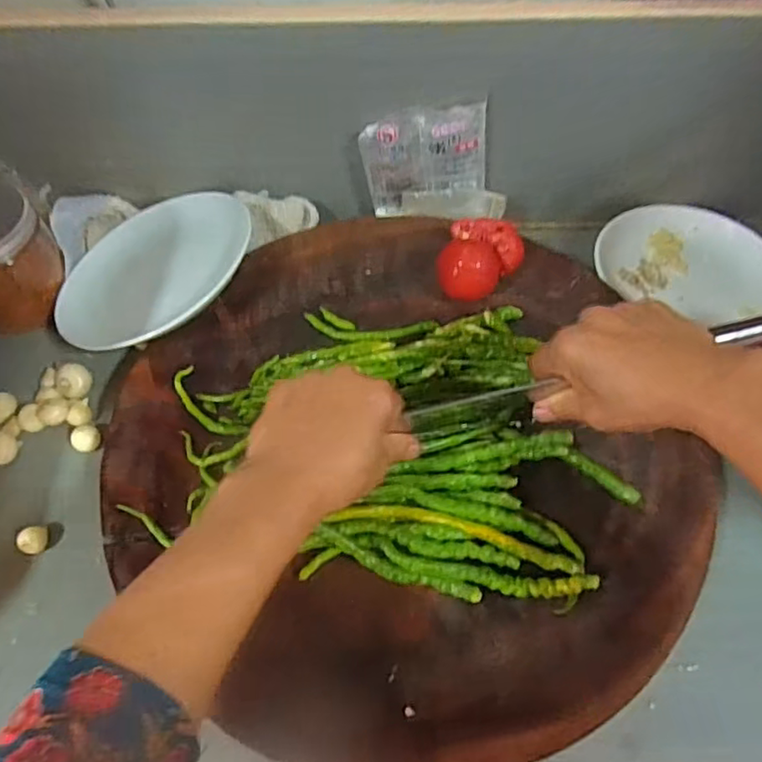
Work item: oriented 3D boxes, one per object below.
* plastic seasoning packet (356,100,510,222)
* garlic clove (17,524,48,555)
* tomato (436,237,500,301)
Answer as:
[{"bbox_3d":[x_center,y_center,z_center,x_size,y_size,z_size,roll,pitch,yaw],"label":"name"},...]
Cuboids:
[{"bbox_3d":[0.046,-0.183,0.528,0.120,0.100,0.022,-2,59,-1],"label":"plastic seasoning packet"},{"bbox_3d":[-0.252,0.115,0.446,0.015,0.014,0.021,-10,59,-5],"label":"garlic clove"},{"bbox_3d":[0.072,-0.090,0.508,0.048,0.048,0.044,0,59,0],"label":"tomato"}]

